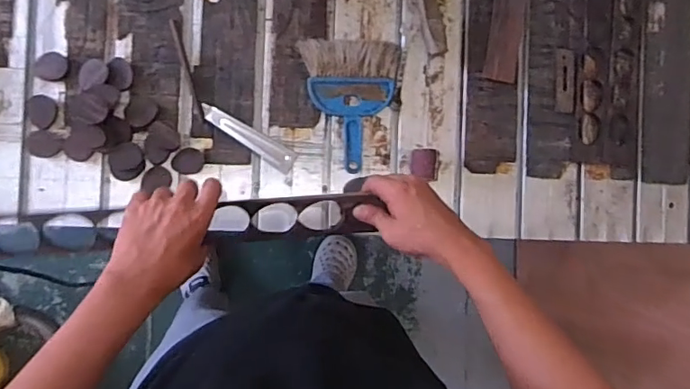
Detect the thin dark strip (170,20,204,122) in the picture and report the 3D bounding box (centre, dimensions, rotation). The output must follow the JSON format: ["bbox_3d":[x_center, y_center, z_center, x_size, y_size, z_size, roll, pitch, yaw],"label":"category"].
[{"bbox_3d":[-0.216,-0.170,0.711,0.010,0.008,0.143,-17,93,-9],"label":"thin dark strip"}]

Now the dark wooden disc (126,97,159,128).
[{"bbox_3d":[-0.271,-0.111,0.695,0.039,0.009,0.040,0,90,-10],"label":"dark wooden disc"}]

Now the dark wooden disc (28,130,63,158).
[{"bbox_3d":[-0.394,-0.066,0.683,0.043,0.006,0.036,-3,90,-10],"label":"dark wooden disc"}]

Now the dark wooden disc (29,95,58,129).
[{"bbox_3d":[-0.396,-0.109,0.681,0.035,0.004,0.044,-7,91,-10],"label":"dark wooden disc"}]

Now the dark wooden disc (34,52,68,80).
[{"bbox_3d":[-0.385,-0.167,0.683,0.035,0.010,0.039,42,83,-7],"label":"dark wooden disc"}]

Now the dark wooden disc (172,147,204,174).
[{"bbox_3d":[-0.214,-0.045,0.710,0.042,0.004,0.035,-3,90,-10],"label":"dark wooden disc"}]

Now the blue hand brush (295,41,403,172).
[{"bbox_3d":[0.010,-0.128,0.741,0.136,0.025,0.177,-1,90,-10],"label":"blue hand brush"}]

